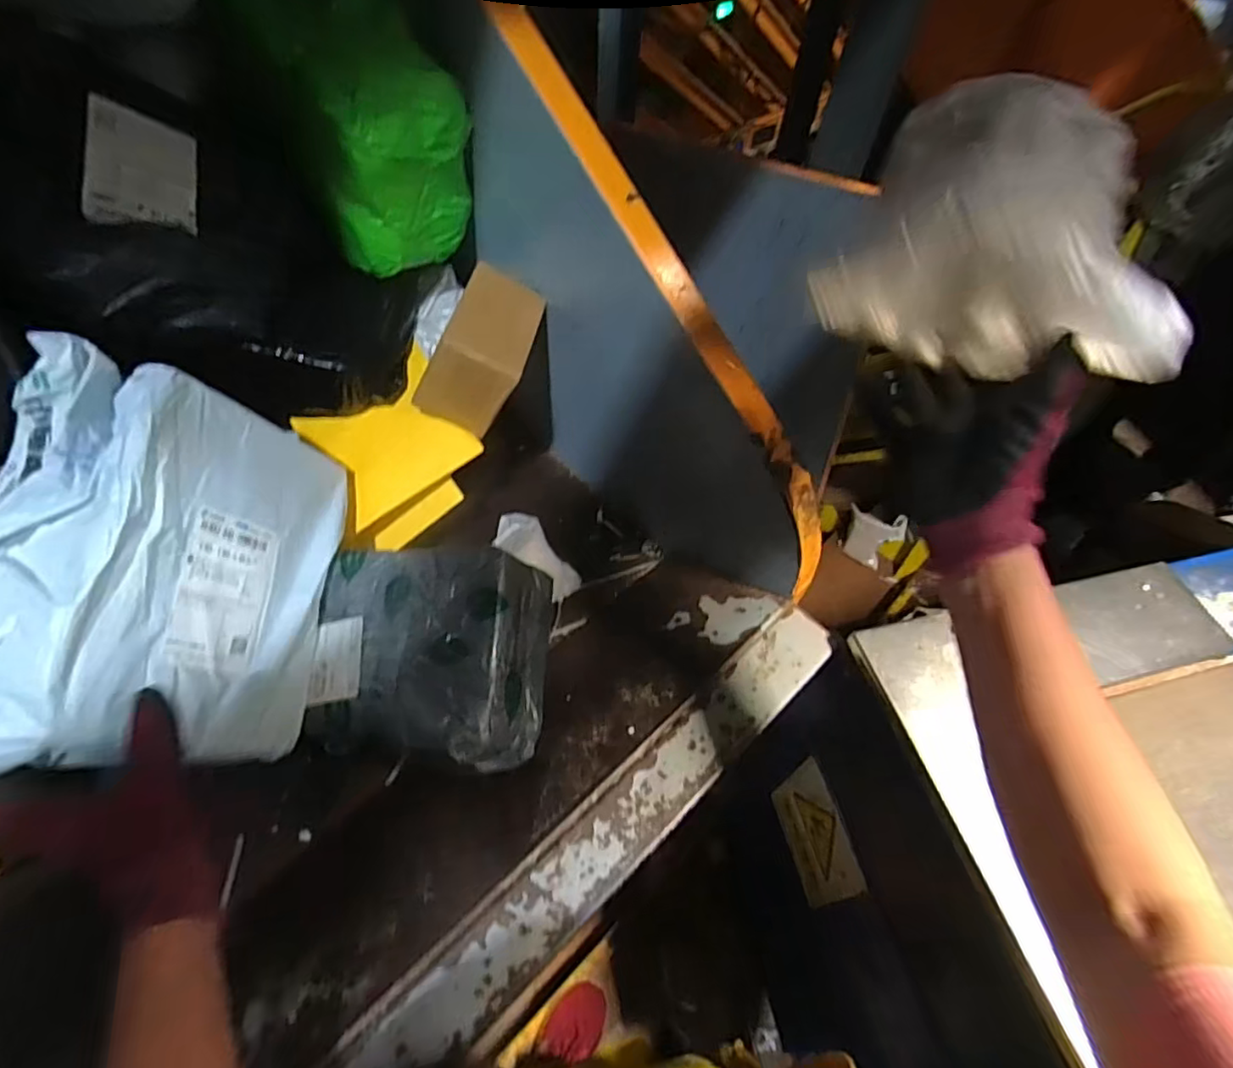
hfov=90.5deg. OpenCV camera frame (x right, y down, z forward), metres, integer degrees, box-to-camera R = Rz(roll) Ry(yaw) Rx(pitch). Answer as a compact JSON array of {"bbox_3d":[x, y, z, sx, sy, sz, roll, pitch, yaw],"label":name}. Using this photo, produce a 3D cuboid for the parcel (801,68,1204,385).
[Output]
[{"bbox_3d":[0.280,-0.221,0.446,0.221,0.130,0.199,19,55,9],"label":"parcel"}]

